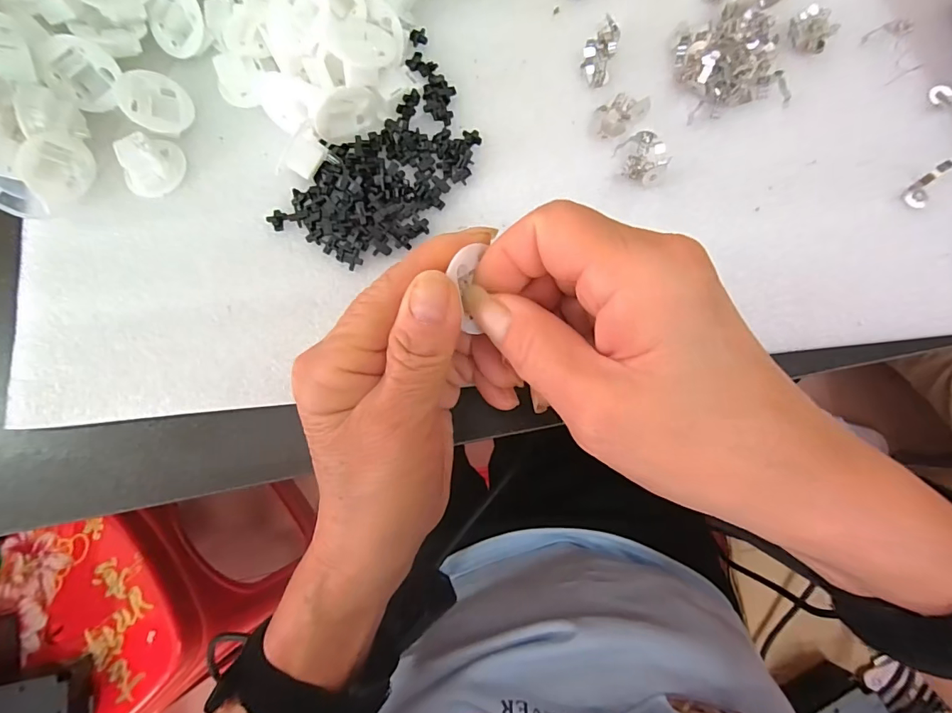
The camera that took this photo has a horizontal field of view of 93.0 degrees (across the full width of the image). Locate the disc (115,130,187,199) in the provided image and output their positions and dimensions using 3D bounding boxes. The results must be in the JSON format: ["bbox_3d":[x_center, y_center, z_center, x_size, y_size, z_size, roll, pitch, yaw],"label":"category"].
[{"bbox_3d":[-0.170,-0.100,0.235,0.024,0.018,0.032,37,85,7],"label":"disc"}]

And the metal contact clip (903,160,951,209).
[{"bbox_3d":[0.217,-0.083,0.216,0.011,0.009,0.023,33,85,6],"label":"metal contact clip"}]

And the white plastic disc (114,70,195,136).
[{"bbox_3d":[-0.165,-0.132,0.234,0.031,0.009,0.030,-5,86,-30],"label":"white plastic disc"}]

